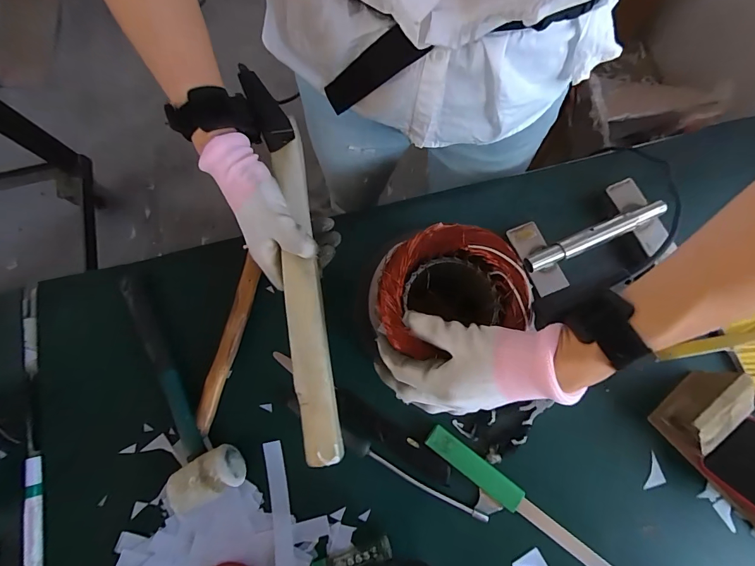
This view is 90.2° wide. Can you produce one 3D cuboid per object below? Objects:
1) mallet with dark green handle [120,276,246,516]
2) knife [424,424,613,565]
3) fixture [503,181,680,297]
[{"bbox_3d":[-0.249,0.119,0.425,0.073,0.045,0.274,-34,77,-9],"label":"mallet with dark green handle"},{"bbox_3d":[0.166,0.249,0.406,0.267,0.013,0.026,36,77,9],"label":"knife"},{"bbox_3d":[0.256,-0.056,0.452,0.172,0.032,0.095,-23,76,-6],"label":"fixture"}]

